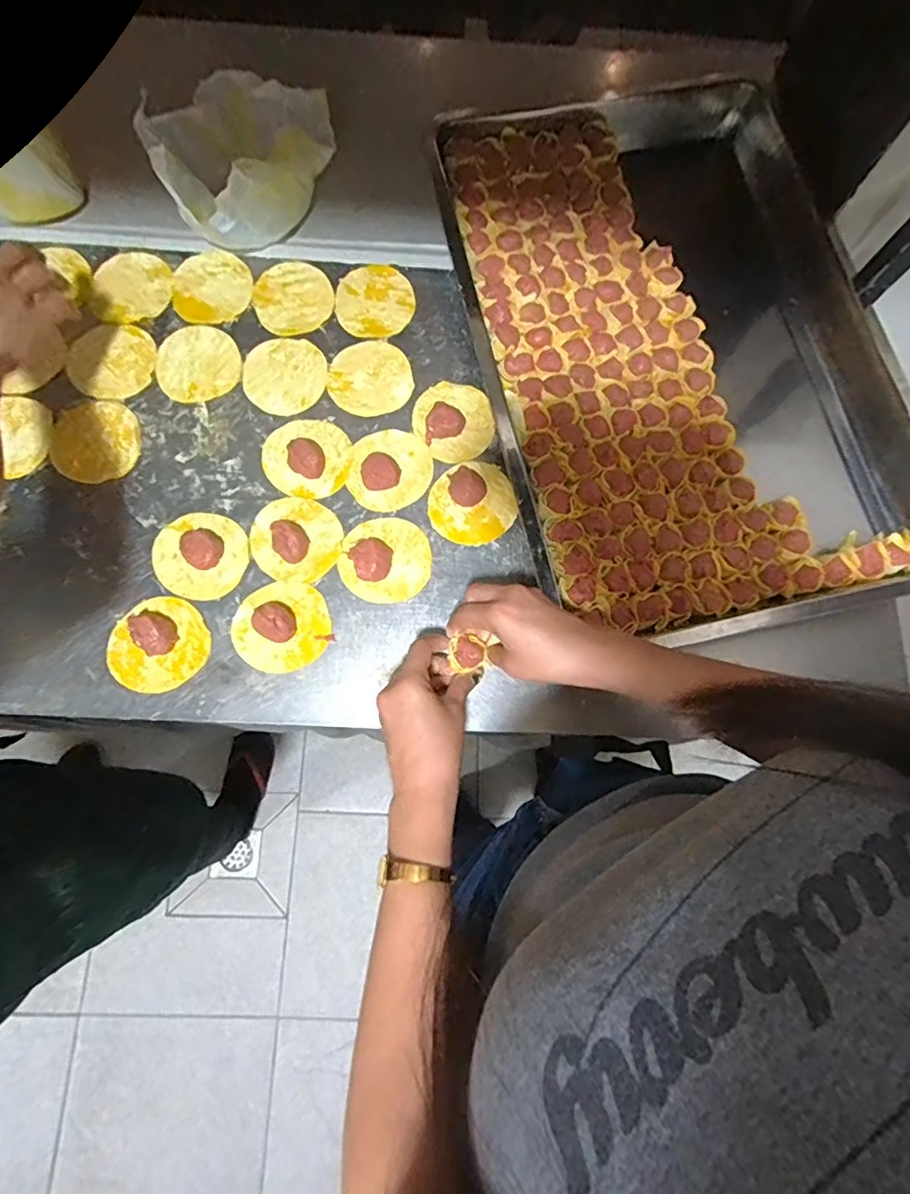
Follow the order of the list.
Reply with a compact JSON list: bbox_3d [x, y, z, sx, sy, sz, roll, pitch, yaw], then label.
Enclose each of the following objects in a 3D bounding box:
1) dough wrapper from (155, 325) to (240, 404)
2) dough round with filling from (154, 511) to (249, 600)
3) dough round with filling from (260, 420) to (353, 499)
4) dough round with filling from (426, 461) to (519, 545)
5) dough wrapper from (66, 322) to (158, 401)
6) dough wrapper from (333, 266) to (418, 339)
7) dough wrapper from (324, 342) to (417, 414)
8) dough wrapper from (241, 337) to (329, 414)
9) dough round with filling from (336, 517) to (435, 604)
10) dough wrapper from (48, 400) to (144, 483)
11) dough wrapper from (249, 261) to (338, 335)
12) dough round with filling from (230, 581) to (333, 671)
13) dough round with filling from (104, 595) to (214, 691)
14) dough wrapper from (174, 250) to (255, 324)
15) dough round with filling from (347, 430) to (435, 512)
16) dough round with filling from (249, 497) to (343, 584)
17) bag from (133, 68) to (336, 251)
[{"bbox_3d":[-0.259,-0.236,0.562,0.081,0.004,0.083,0,77,-1],"label":"dough wrapper"},{"bbox_3d":[-0.235,-0.041,0.509,0.085,0.018,0.079,0,77,-1],"label":"dough round with filling"},{"bbox_3d":[-0.146,-0.138,0.537,0.080,0.019,0.079,0,77,-1],"label":"dough round with filling"},{"bbox_3d":[0.017,-0.091,0.532,0.083,0.017,0.079,0,77,-1],"label":"dough round with filling"},{"bbox_3d":[-0.340,-0.236,0.555,0.083,0.004,0.081,0,77,-1],"label":"dough wrapper"},{"bbox_3d":[-0.084,-0.312,0.587,0.080,0.004,0.087,7,77,1],"label":"dough wrapper"},{"bbox_3d":[-0.086,-0.222,0.564,0.082,0.004,0.078,0,77,-1],"label":"dough wrapper"},{"bbox_3d":[-0.172,-0.225,0.564,0.084,0.004,0.081,0,77,-1],"label":"dough wrapper"},{"bbox_3d":[-0.064,-0.037,0.513,0.082,0.021,0.083,0,77,-1],"label":"dough round with filling"},{"bbox_3d":[-0.343,-0.150,0.536,0.080,0.004,0.082,3,77,0],"label":"dough wrapper"},{"bbox_3d":[-0.170,-0.314,0.583,0.083,0.004,0.085,0,77,-1],"label":"dough wrapper"},{"bbox_3d":[-0.156,0.025,0.494,0.084,0.023,0.079,0,77,-1],"label":"dough round with filling"},{"bbox_3d":[-0.262,0.042,0.486,0.083,0.023,0.076,0,77,-1],"label":"dough round with filling"},{"bbox_3d":[-0.253,-0.325,0.582,0.080,0.004,0.085,0,77,-1],"label":"dough wrapper"},{"bbox_3d":[-0.062,-0.125,0.537,0.076,0.020,0.085,9,77,1],"label":"dough round with filling"},{"bbox_3d":[-0.150,-0.057,0.514,0.083,0.023,0.078,0,77,-1],"label":"dough round with filling"},{"bbox_3d":[-0.210,-0.453,0.570,0.176,0.086,0.149,-23,79,-6],"label":"bag"}]

